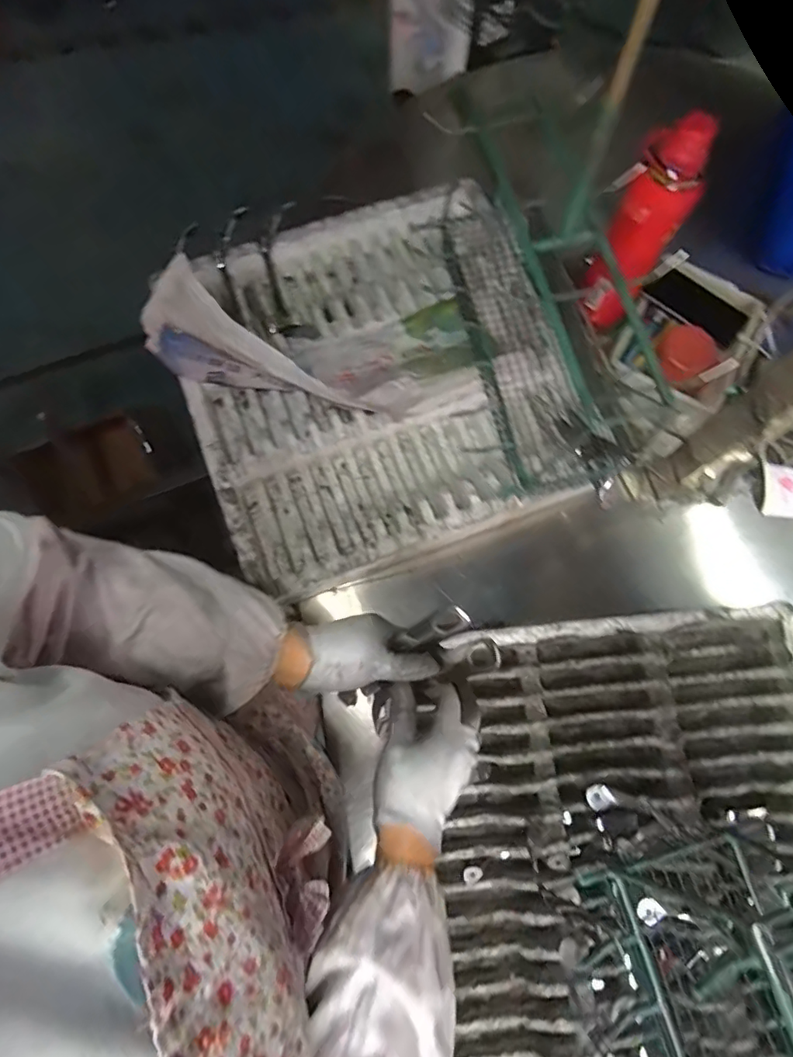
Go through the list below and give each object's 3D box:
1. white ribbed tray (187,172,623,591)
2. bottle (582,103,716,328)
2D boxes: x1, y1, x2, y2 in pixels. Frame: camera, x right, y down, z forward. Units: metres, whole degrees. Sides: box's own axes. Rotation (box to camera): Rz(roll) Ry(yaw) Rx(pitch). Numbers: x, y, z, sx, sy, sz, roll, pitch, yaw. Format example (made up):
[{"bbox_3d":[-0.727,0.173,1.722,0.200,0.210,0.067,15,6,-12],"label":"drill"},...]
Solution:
[{"bbox_3d":[-0.016,-0.221,0.803,0.544,0.107,0.524,-20,76,-5],"label":"white ribbed tray"},{"bbox_3d":[0.333,-0.407,0.737,0.091,0.284,0.065,36,78,9],"label":"bottle"}]

